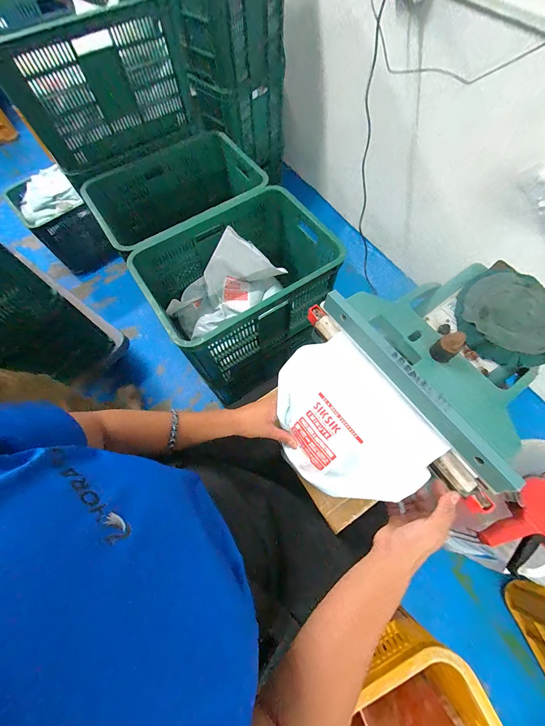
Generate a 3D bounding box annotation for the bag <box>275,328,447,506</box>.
[{"bbox_3d":[0.113,0.089,0.442,0.203,0.090,0.244,-33,70,-12],"label":"bag"}]

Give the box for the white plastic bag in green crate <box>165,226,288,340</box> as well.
[{"bbox_3d":[-0.155,-0.262,0.907,0.387,0.209,0.156,-34,70,-12],"label":"white plastic bag in green crate"}]

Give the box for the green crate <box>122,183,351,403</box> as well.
[{"bbox_3d":[-0.071,-0.243,0.880,0.558,0.303,0.377,-33,70,-12],"label":"green crate"}]

